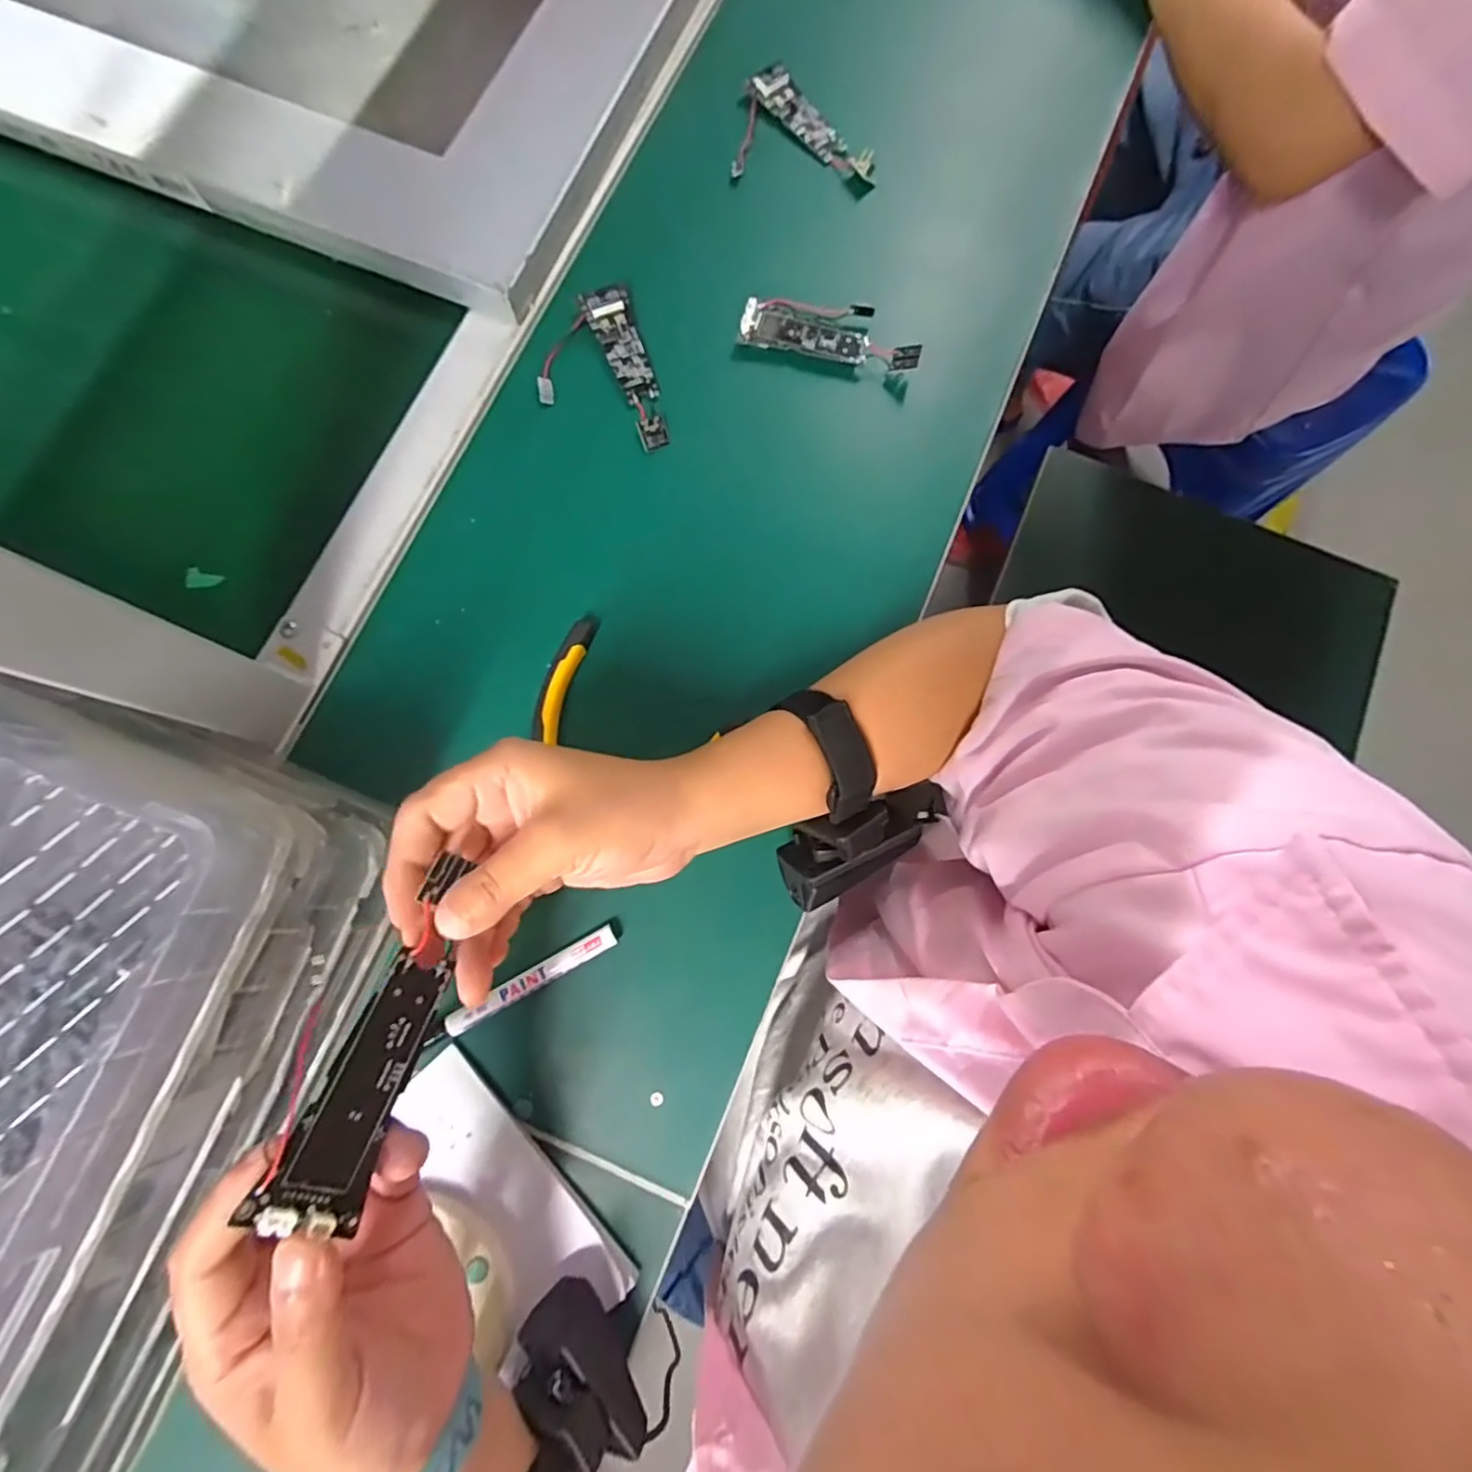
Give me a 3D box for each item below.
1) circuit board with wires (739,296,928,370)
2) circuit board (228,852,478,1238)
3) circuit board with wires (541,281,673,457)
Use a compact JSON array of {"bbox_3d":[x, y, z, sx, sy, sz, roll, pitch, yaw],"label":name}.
[{"bbox_3d":[0.060,-0.257,0.406,0.111,0.019,0.041,10,79,1],"label":"circuit board with wires"},{"bbox_3d":[-0.115,0.097,0.211,0.028,0.006,0.109,33,62,-32],"label":"circuit board"},{"bbox_3d":[-0.087,-0.224,0.396,0.071,0.009,0.110,-17,80,-4],"label":"circuit board with wires"}]

